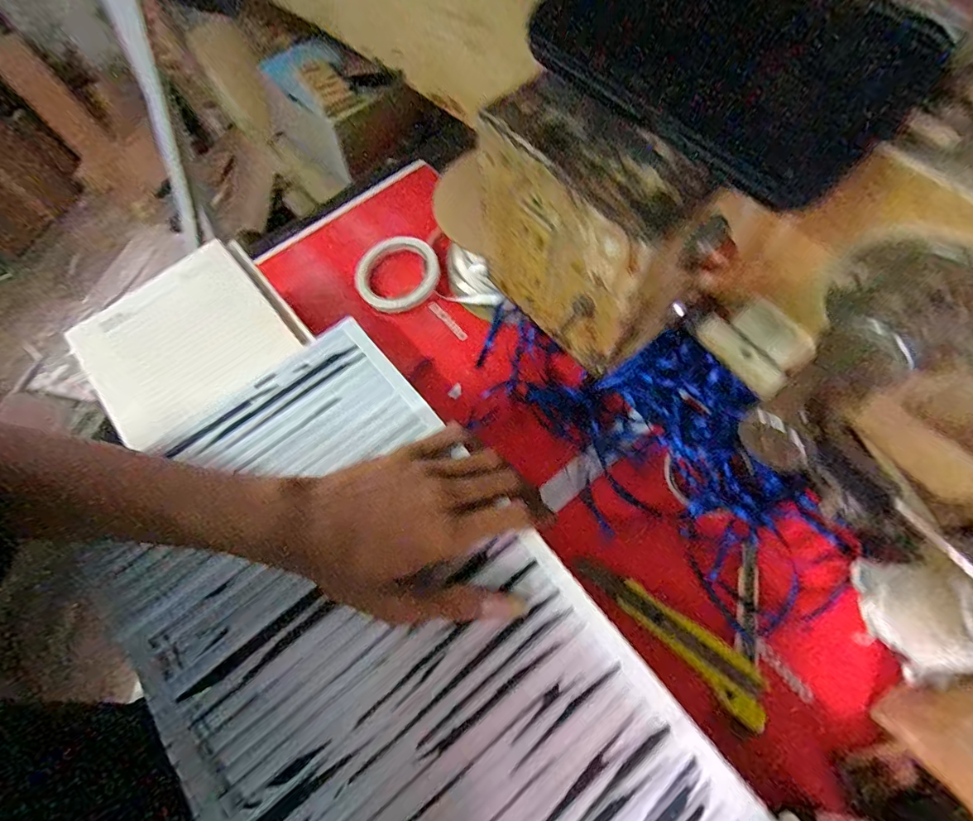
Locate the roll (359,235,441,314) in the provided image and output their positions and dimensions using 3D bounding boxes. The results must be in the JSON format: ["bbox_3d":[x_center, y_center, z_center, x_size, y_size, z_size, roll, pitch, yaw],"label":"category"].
[{"bbox_3d":[-0.107,-0.168,0.571,0.097,0.020,0.100,-4,69,10],"label":"roll"}]

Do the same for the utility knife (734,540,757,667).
[{"bbox_3d":[0.229,0.165,0.413,0.018,0.004,0.097,14,67,6],"label":"utility knife"}]

